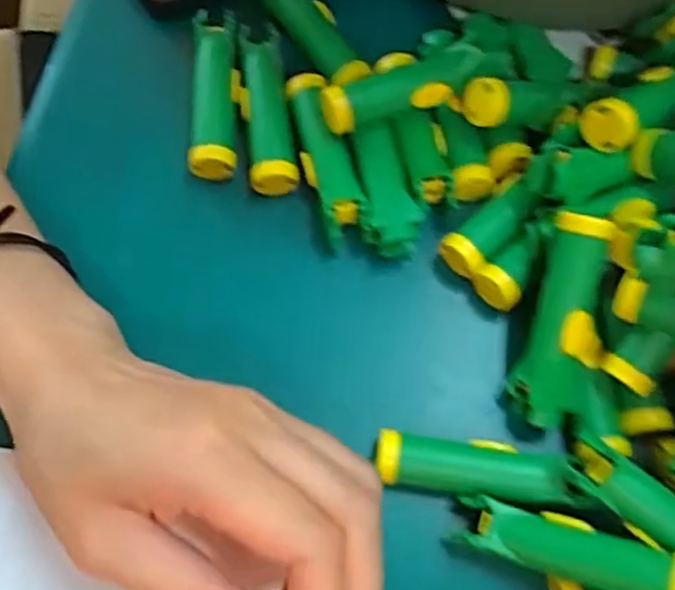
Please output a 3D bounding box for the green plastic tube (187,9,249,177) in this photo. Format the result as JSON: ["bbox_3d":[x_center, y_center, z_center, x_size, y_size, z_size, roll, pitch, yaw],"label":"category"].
[{"bbox_3d":[-0.054,-0.092,0.339,0.025,0.018,0.076,0,68,-3],"label":"green plastic tube"}]

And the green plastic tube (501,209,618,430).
[{"bbox_3d":[0.087,0.010,0.283,0.026,0.018,0.079,10,101,1],"label":"green plastic tube"}]

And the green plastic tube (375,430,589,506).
[{"bbox_3d":[0.051,0.065,0.279,0.072,0.014,0.020,8,68,1],"label":"green plastic tube"}]

